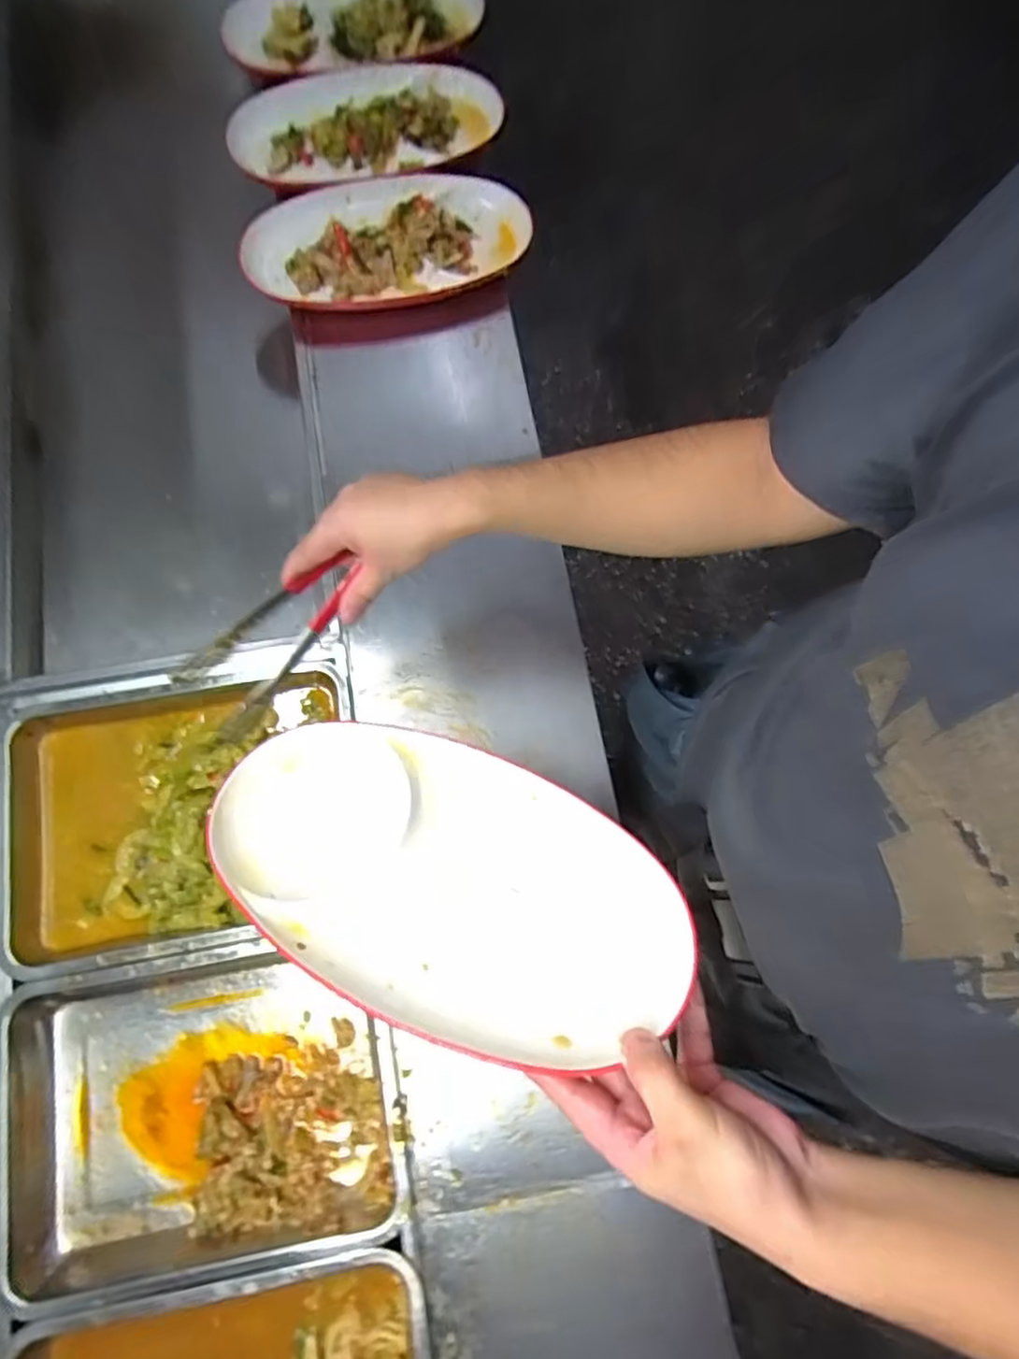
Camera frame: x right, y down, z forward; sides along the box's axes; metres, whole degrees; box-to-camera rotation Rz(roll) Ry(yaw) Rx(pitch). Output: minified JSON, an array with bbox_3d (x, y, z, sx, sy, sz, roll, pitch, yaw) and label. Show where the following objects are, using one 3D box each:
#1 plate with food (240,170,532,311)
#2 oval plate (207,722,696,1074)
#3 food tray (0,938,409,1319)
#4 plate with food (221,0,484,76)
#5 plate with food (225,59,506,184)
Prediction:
[{"bbox_3d":[-0.142,-0.514,0.790,0.323,0.044,0.165,-4,76,0],"label":"plate with food"},{"bbox_3d":[-0.052,0.125,0.441,0.330,0.031,0.176,16,62,16],"label":"oval plate"},{"bbox_3d":[-0.275,0.381,0.605,0.343,0.055,0.251,-10,76,-2],"label":"food tray"},{"bbox_3d":[-0.190,-0.822,0.822,0.312,0.049,0.156,-13,76,-3],"label":"plate with food"},{"bbox_3d":[-0.167,-0.675,0.805,0.323,0.052,0.141,-12,76,-2],"label":"plate with food"}]

